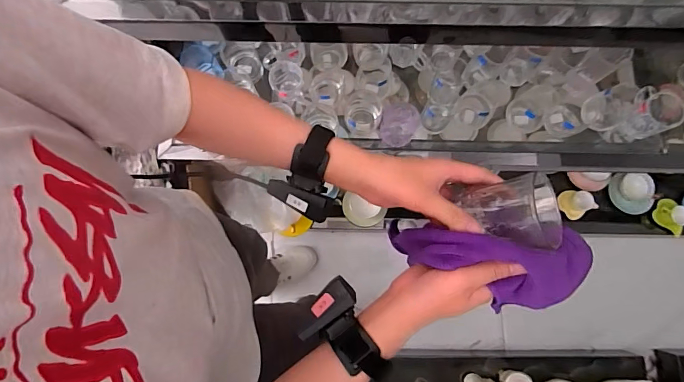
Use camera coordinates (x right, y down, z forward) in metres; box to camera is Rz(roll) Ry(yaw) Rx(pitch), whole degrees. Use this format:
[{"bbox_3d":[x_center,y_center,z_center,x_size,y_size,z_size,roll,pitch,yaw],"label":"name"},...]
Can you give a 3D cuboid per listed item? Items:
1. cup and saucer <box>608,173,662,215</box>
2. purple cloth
[{"bbox_3d":[1.003,0.003,1.337,0.117,0.076,0.145,-20,80,-3],"label":"cup and saucer"},{"bbox_3d":[0.140,0.065,0.369,0.187,0.074,0.077,11,80,2],"label":"purple cloth"}]

